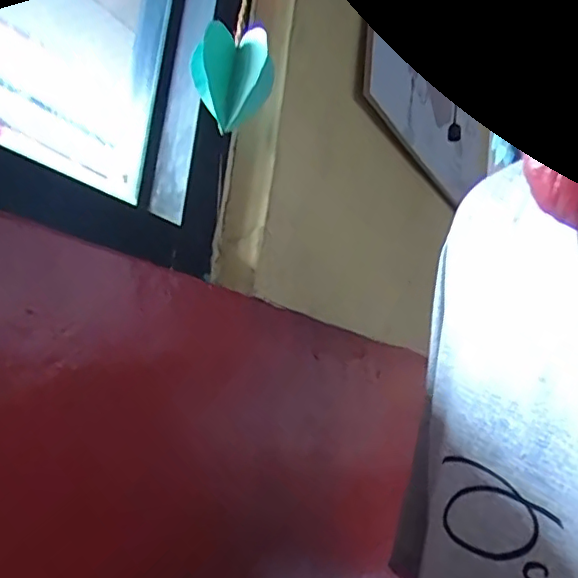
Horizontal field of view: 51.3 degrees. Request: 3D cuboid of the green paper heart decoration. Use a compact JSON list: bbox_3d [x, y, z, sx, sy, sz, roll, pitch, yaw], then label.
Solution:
[{"bbox_3d":[-0.037,-0.129,0.373,0.050,0.058,0.040,7,-10,-1],"label":"green paper heart decoration"}]

